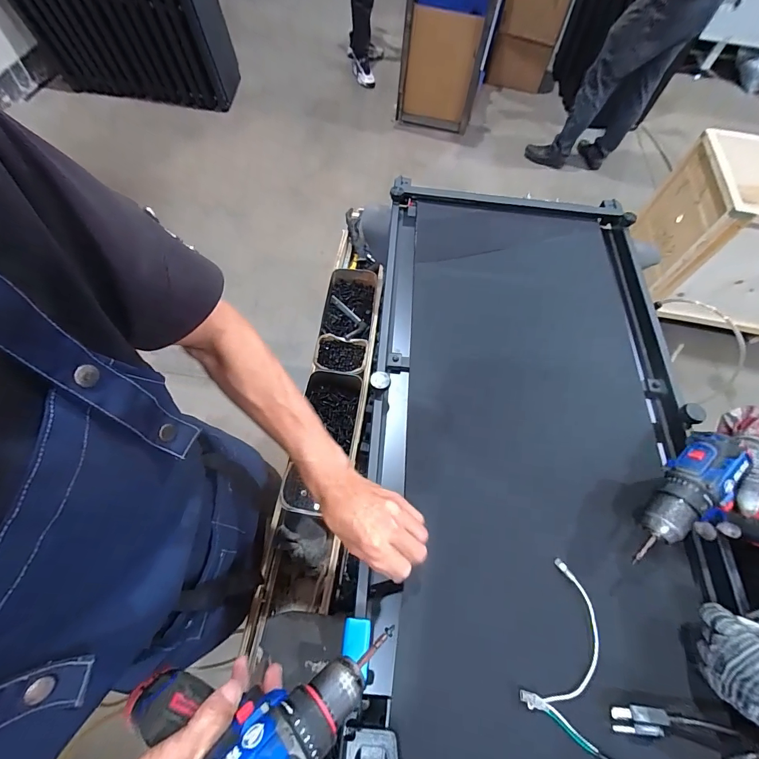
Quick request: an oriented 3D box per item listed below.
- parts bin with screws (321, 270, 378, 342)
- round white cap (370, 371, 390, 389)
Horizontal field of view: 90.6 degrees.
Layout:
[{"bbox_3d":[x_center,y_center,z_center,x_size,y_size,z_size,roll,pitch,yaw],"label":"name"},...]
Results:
[{"bbox_3d":[-0.080,-0.194,1.002,0.129,0.054,0.225,7,63,0],"label":"parts bin with screws"},{"bbox_3d":[0.001,0.000,0.558,0.028,0.009,0.029,2,63,-3],"label":"round white cap"}]

